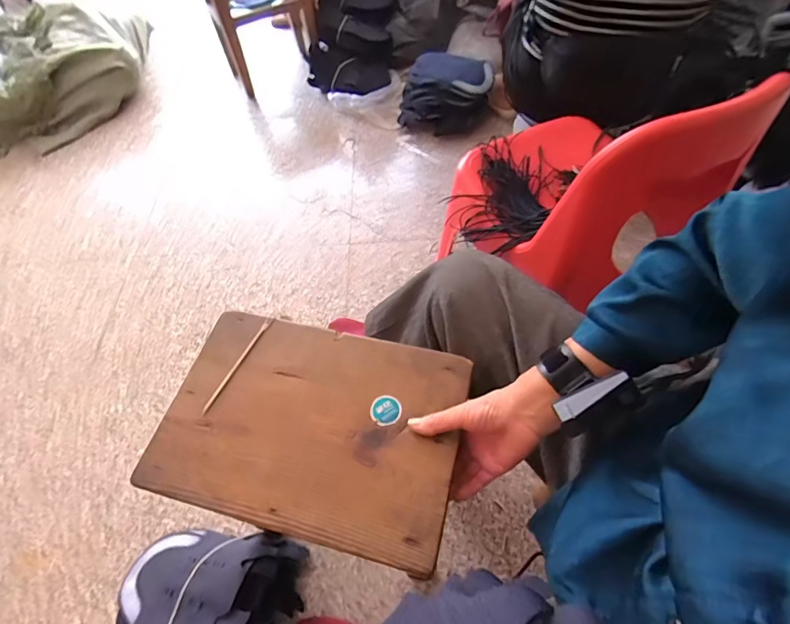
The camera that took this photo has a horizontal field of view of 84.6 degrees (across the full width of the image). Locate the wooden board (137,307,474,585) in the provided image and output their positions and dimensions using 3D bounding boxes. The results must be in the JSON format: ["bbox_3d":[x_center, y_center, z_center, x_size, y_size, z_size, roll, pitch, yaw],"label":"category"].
[{"bbox_3d":[-0.094,0.120,0.486,0.322,0.014,0.225,12,58,10],"label":"wooden board"}]

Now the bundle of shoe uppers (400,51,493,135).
[{"bbox_3d":[0.168,-0.741,1.474,0.298,0.159,0.259,3,57,4],"label":"bundle of shoe uppers"}]

